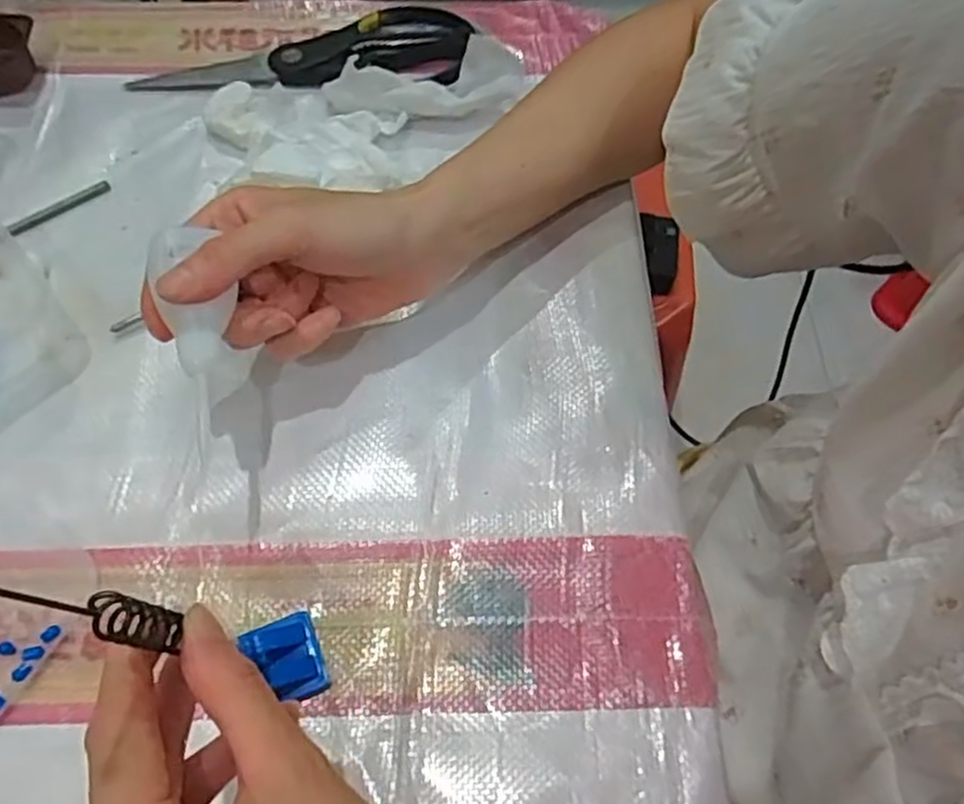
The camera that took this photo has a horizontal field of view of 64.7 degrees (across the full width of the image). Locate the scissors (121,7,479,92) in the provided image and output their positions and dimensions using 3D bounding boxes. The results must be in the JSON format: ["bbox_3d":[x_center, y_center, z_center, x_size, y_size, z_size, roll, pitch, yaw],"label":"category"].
[{"bbox_3d":[-0.116,-0.233,0.503,0.212,0.015,0.082,-4,61,-4],"label":"scissors"}]

